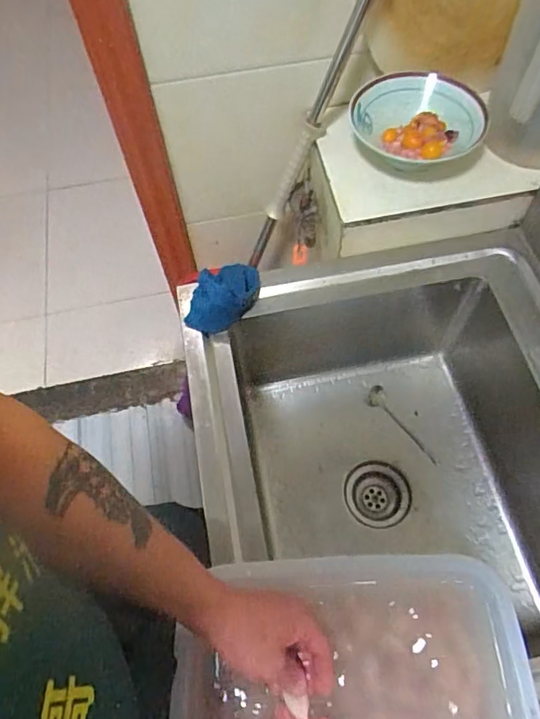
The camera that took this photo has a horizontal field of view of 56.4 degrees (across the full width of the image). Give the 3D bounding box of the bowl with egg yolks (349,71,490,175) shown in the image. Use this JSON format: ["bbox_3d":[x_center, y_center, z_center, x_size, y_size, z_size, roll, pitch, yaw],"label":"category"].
[{"bbox_3d":[0.223,-0.360,0.781,0.194,0.079,0.177,-1,62,2],"label":"bowl with egg yolks"}]

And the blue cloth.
[{"bbox_3d":[-0.073,-0.096,0.760,0.092,0.043,0.121,22,66,13],"label":"blue cloth"}]

